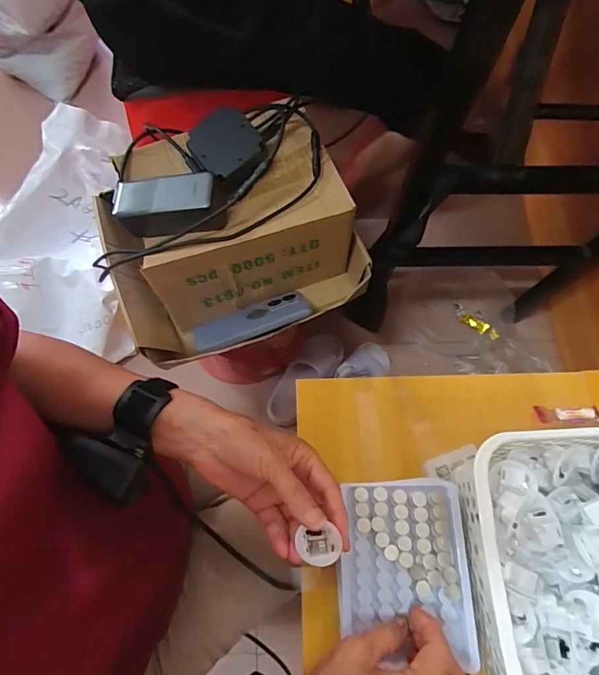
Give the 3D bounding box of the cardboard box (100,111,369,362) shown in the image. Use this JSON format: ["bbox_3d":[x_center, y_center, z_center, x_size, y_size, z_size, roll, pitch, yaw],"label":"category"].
[{"bbox_3d":[-0.092,-0.130,0.581,0.323,0.163,0.270,-22,71,-7],"label":"cardboard box"}]

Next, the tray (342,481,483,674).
[{"bbox_3d":[0.083,0.176,0.332,0.098,0.012,0.120,2,70,2],"label":"tray"}]

